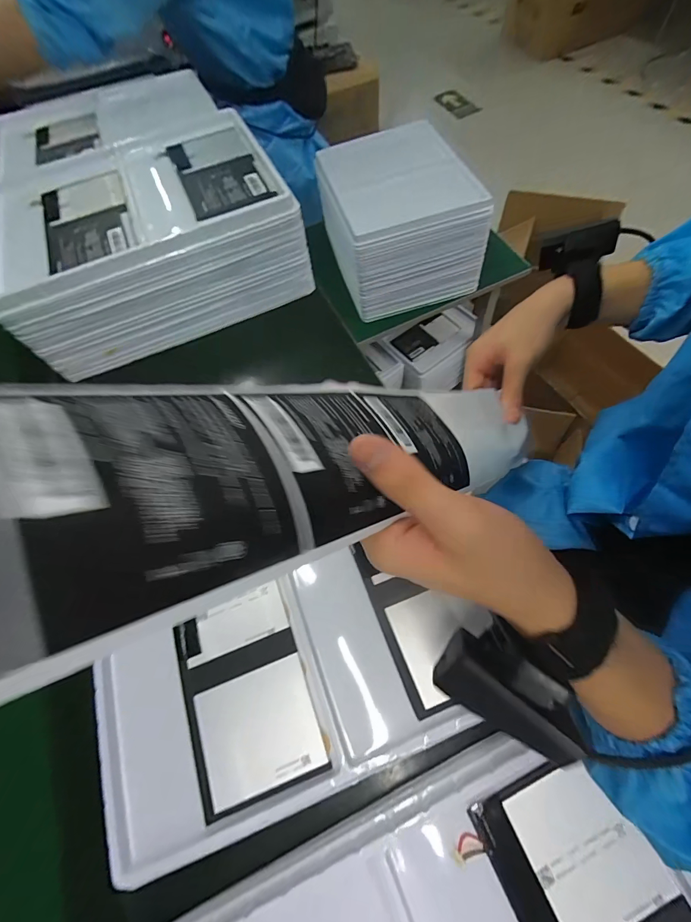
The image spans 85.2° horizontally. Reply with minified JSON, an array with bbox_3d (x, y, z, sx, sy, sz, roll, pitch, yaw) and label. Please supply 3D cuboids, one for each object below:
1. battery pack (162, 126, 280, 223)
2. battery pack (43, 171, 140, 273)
[{"bbox_3d":[-0.150,-0.341,0.434,0.086,0.005,0.172,-22,67,-11],"label":"battery pack"},{"bbox_3d":[-0.285,-0.265,0.415,0.091,0.018,0.169,-20,66,-10],"label":"battery pack"}]

